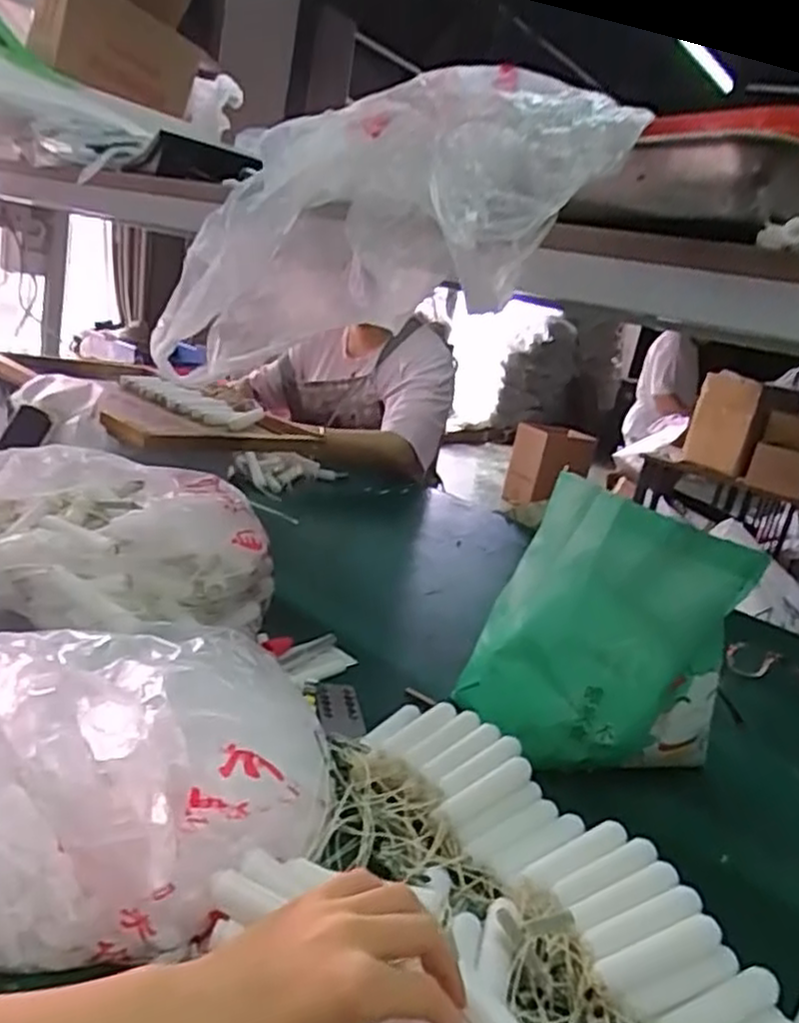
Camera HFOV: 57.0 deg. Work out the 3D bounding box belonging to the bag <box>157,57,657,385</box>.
[{"bbox_3d":[-0.022,-0.197,0.500,0.362,0.157,0.108,-11,9,31],"label":"bag"}]

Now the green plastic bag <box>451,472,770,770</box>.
[{"bbox_3d":[0.168,0.112,0.633,0.198,0.240,0.127,23,20,33],"label":"green plastic bag"}]

